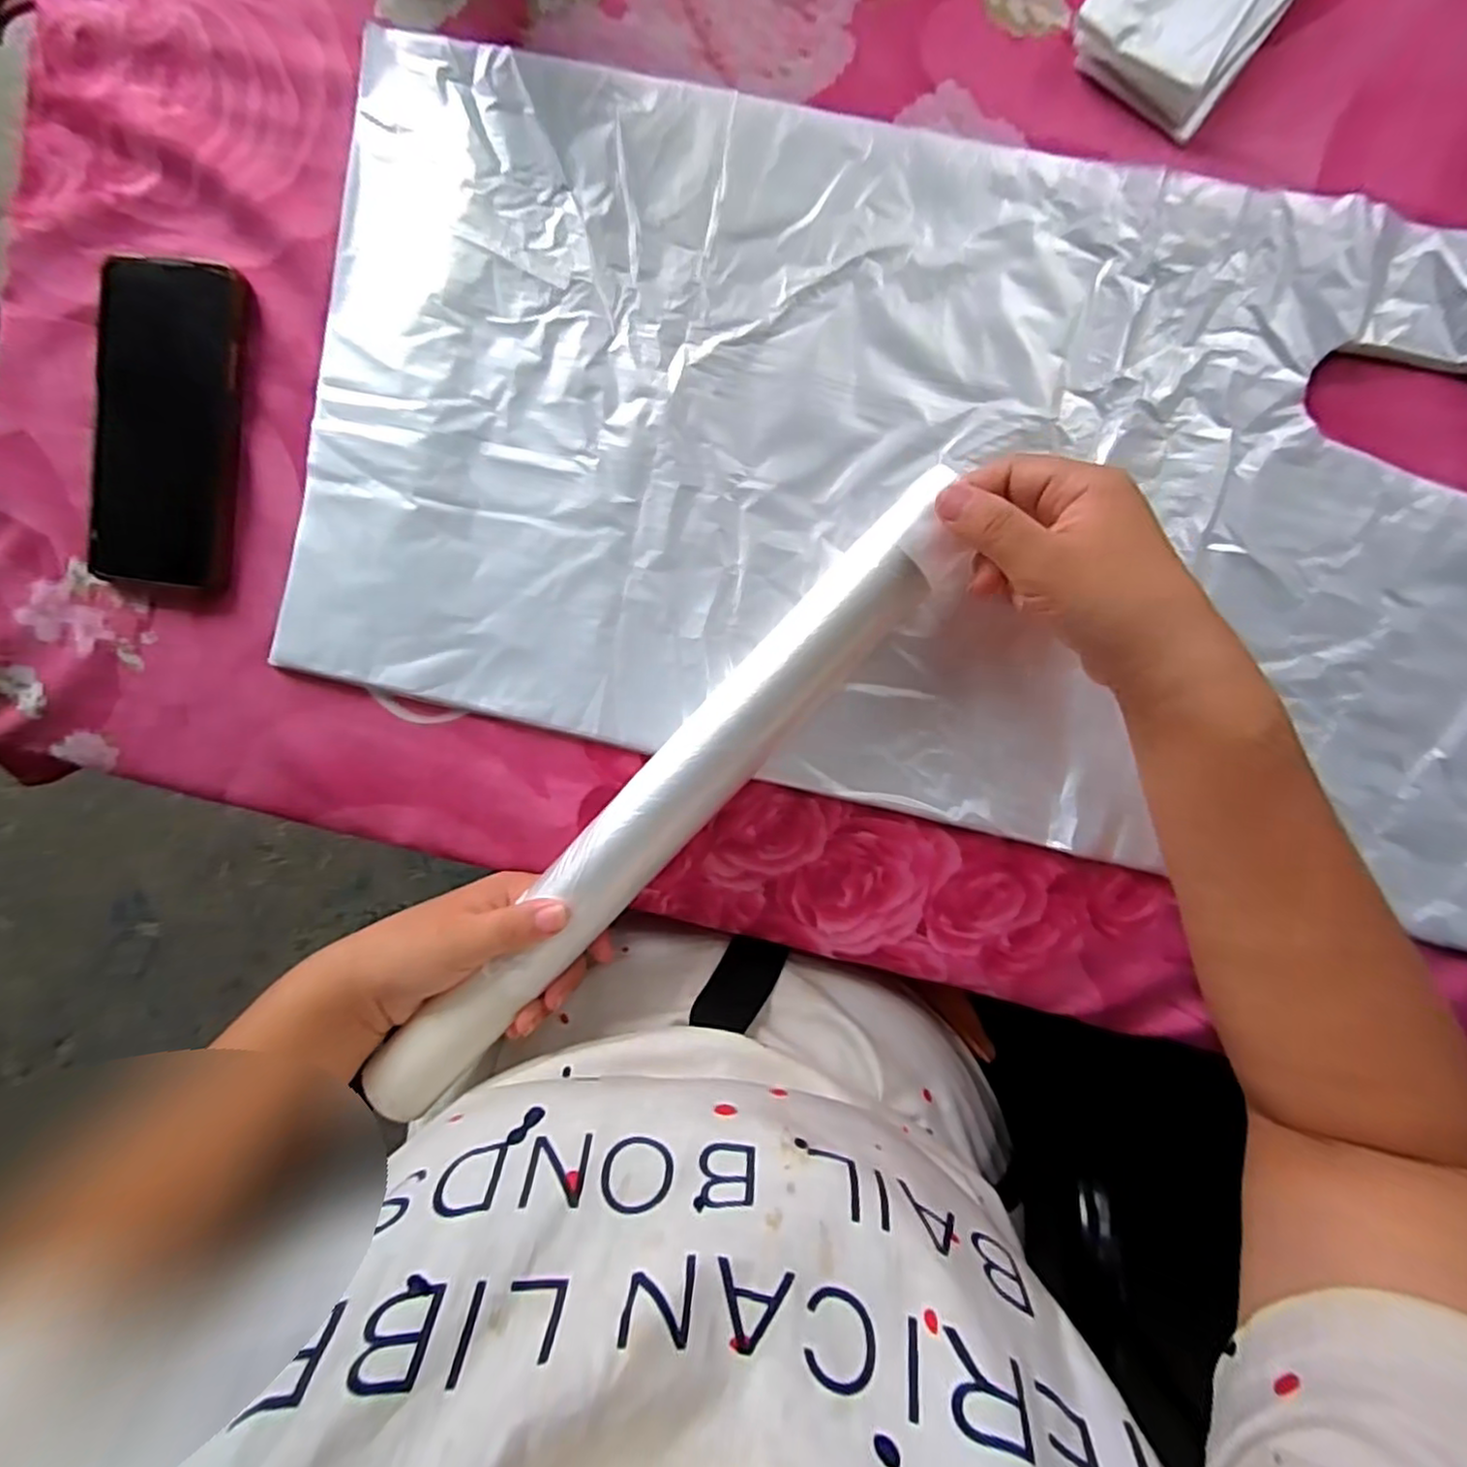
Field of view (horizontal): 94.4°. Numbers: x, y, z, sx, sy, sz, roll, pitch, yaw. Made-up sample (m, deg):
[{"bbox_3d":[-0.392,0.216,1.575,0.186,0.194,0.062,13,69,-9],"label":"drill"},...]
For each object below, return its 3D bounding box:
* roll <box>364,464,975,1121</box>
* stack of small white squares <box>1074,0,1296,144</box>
[{"bbox_3d":[-0.035,0.041,0.321,0.042,0.042,0.368,43,96,0],"label":"roll"},{"bbox_3d":[0.200,-0.322,0.299,0.074,0.013,0.089,34,97,2],"label":"stack of small white squares"}]

